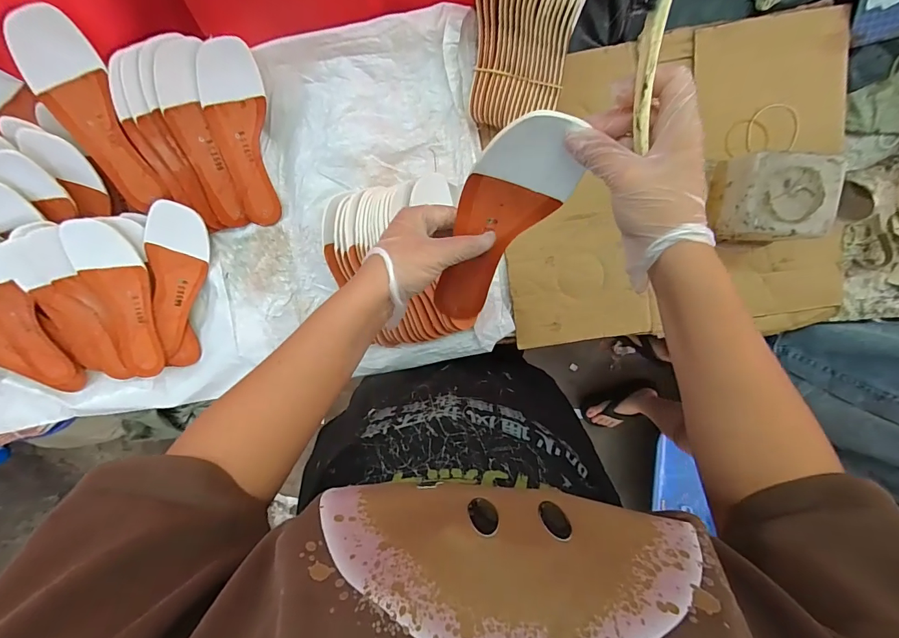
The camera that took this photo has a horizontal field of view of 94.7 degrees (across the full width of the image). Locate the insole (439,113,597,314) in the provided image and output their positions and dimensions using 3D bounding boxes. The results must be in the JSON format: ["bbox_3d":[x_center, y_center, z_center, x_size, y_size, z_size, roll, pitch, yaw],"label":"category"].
[{"bbox_3d":[0.042,-0.081,0.381,0.079,0.019,0.220,25,131,-2],"label":"insole"}]

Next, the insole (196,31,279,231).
[{"bbox_3d":[-0.295,-0.256,0.592,0.078,0.024,0.238,1,122,1],"label":"insole"}]

